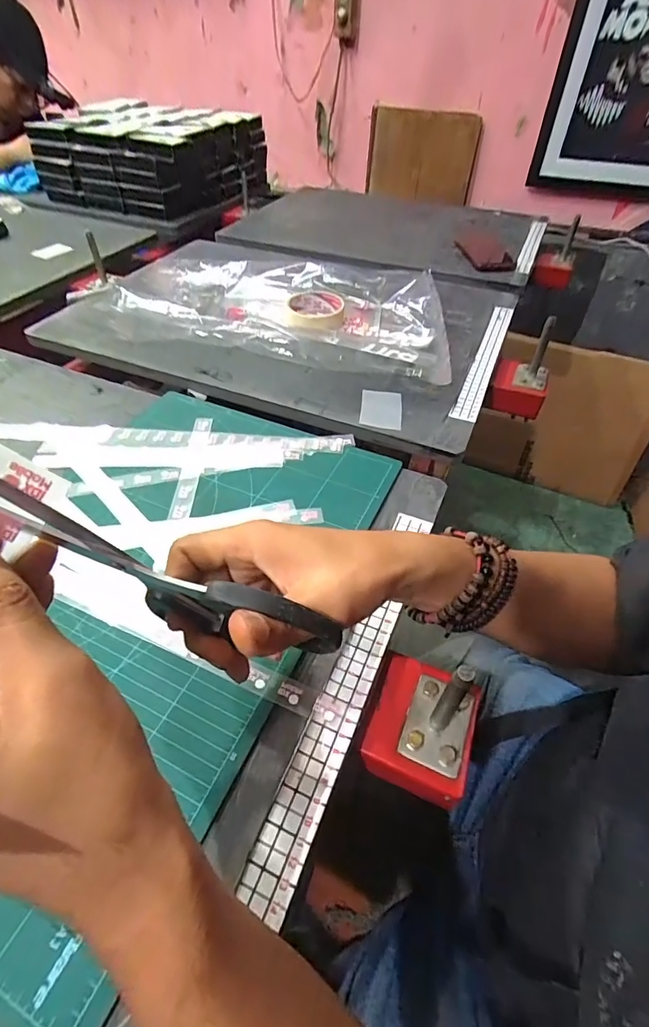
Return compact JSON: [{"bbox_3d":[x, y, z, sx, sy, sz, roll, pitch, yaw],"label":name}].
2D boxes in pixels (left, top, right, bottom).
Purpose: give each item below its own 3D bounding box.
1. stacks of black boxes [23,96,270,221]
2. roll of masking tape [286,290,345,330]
[{"bbox_3d":[-0.422,-0.928,1.151,0.428,0.131,0.447,21,51,16],"label":"stacks of black boxes"},{"bbox_3d":[-0.014,-0.302,0.670,0.084,0.027,0.091,1,48,-1],"label":"roll of masking tape"}]

